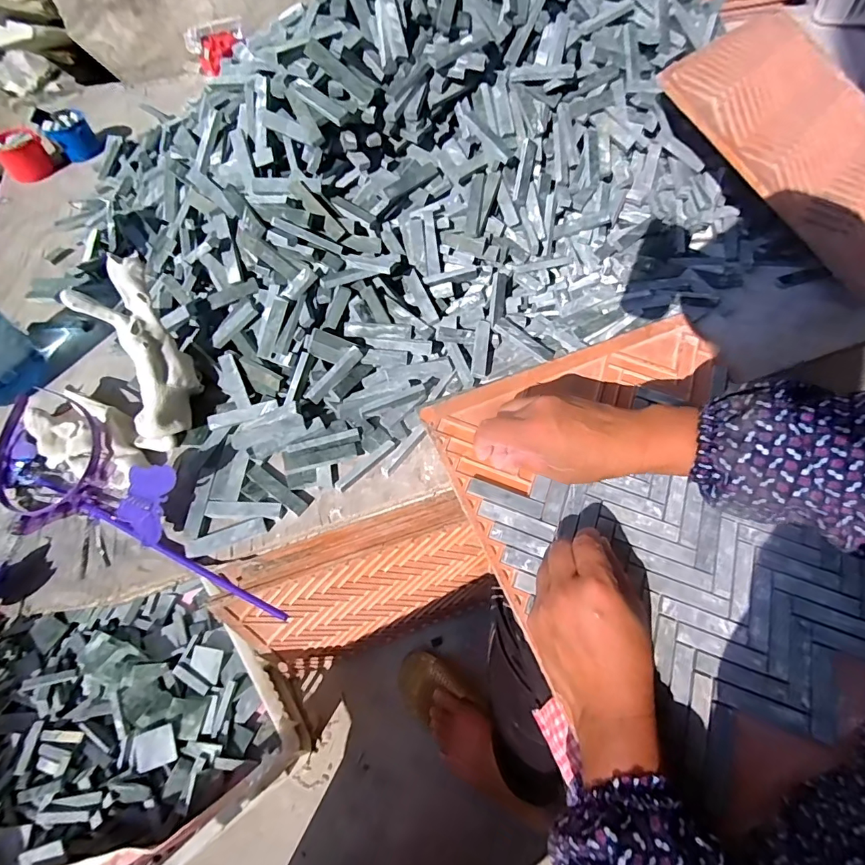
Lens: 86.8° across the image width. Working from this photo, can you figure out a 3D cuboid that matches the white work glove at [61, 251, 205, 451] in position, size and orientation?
[{"bbox_3d":[-0.250,-0.064,0.396,0.062,0.054,0.162,-16,104,-8],"label":"white work glove"}]

